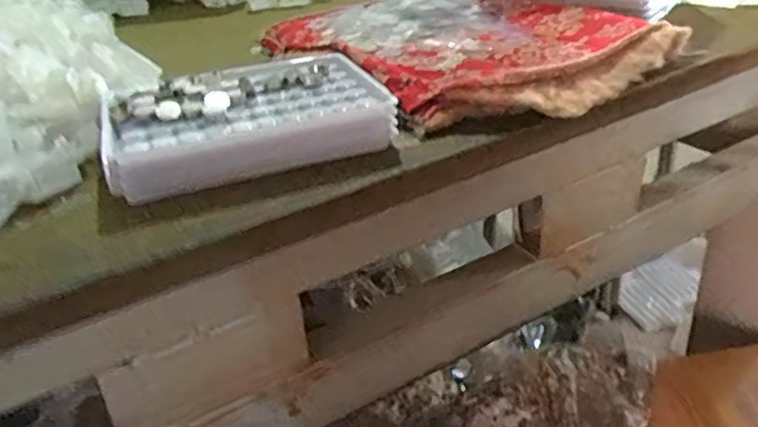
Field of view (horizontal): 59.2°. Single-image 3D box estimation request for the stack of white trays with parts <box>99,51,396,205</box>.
[{"bbox_3d":[-0.065,-0.048,0.324,0.127,0.026,0.090,-14,31,-18],"label":"stack of white trays with parts"}]

